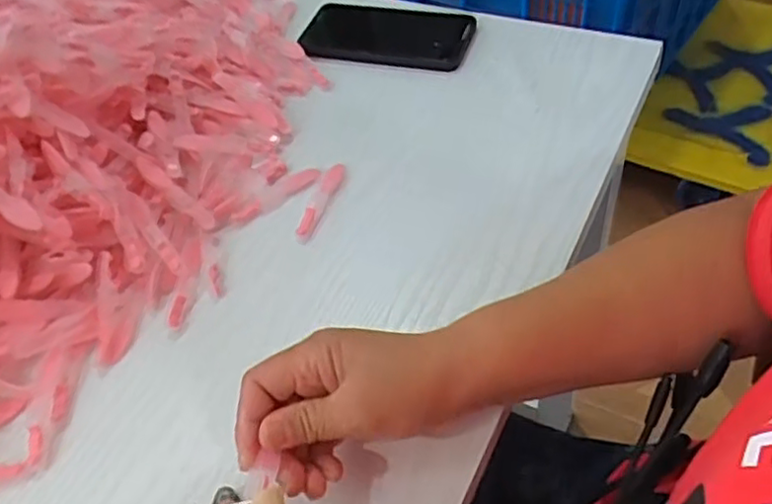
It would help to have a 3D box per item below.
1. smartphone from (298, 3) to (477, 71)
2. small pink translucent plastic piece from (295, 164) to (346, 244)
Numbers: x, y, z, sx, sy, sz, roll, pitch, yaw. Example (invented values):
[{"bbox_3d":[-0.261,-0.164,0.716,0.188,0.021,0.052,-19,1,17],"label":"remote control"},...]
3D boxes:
[{"bbox_3d":[-0.003,-0.204,0.619,0.167,0.015,0.085,10,54,21],"label":"smartphone"},{"bbox_3d":[-0.049,-0.039,0.501,0.015,0.009,0.079,12,52,16],"label":"small pink translucent plastic piece"}]

